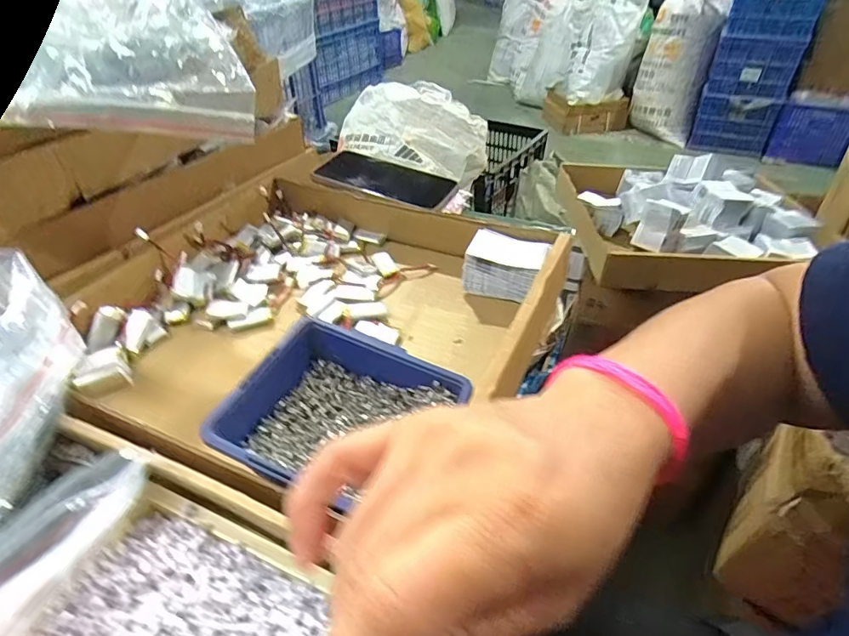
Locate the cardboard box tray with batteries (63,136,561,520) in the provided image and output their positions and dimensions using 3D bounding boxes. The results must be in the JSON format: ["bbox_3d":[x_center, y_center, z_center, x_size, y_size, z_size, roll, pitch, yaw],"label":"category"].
[{"bbox_3d":[-0.106,-0.020,0.458,0.393,0.068,0.330,19,44,23],"label":"cardboard box tray with batteries"}]

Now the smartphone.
[{"bbox_3d":[-0.047,-0.165,0.591,0.158,0.010,0.081,19,48,13],"label":"smartphone"}]

